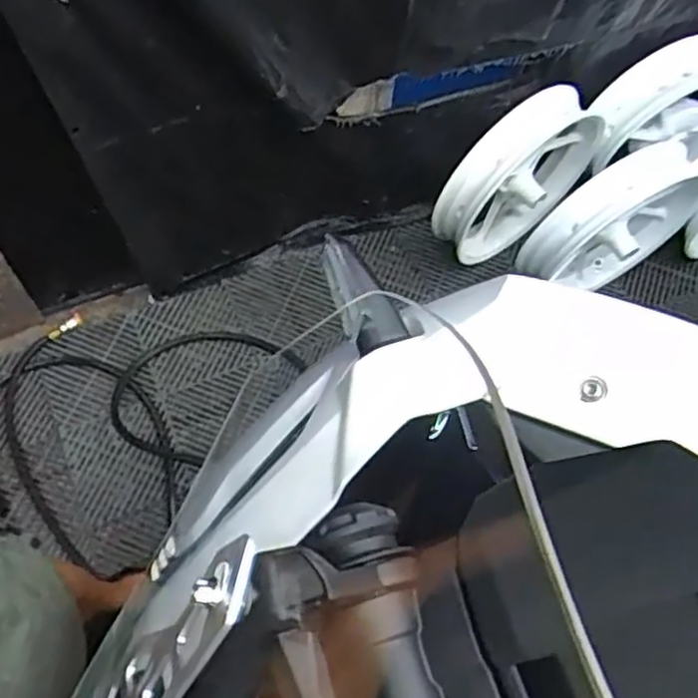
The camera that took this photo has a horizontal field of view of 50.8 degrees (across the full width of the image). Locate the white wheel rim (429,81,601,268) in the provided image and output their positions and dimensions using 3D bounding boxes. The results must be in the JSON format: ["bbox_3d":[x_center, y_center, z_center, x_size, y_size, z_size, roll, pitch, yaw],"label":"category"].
[{"bbox_3d":[0.315,-0.309,1.474,0.343,0.426,0.087,-31,70,-16],"label":"white wheel rim"}]

